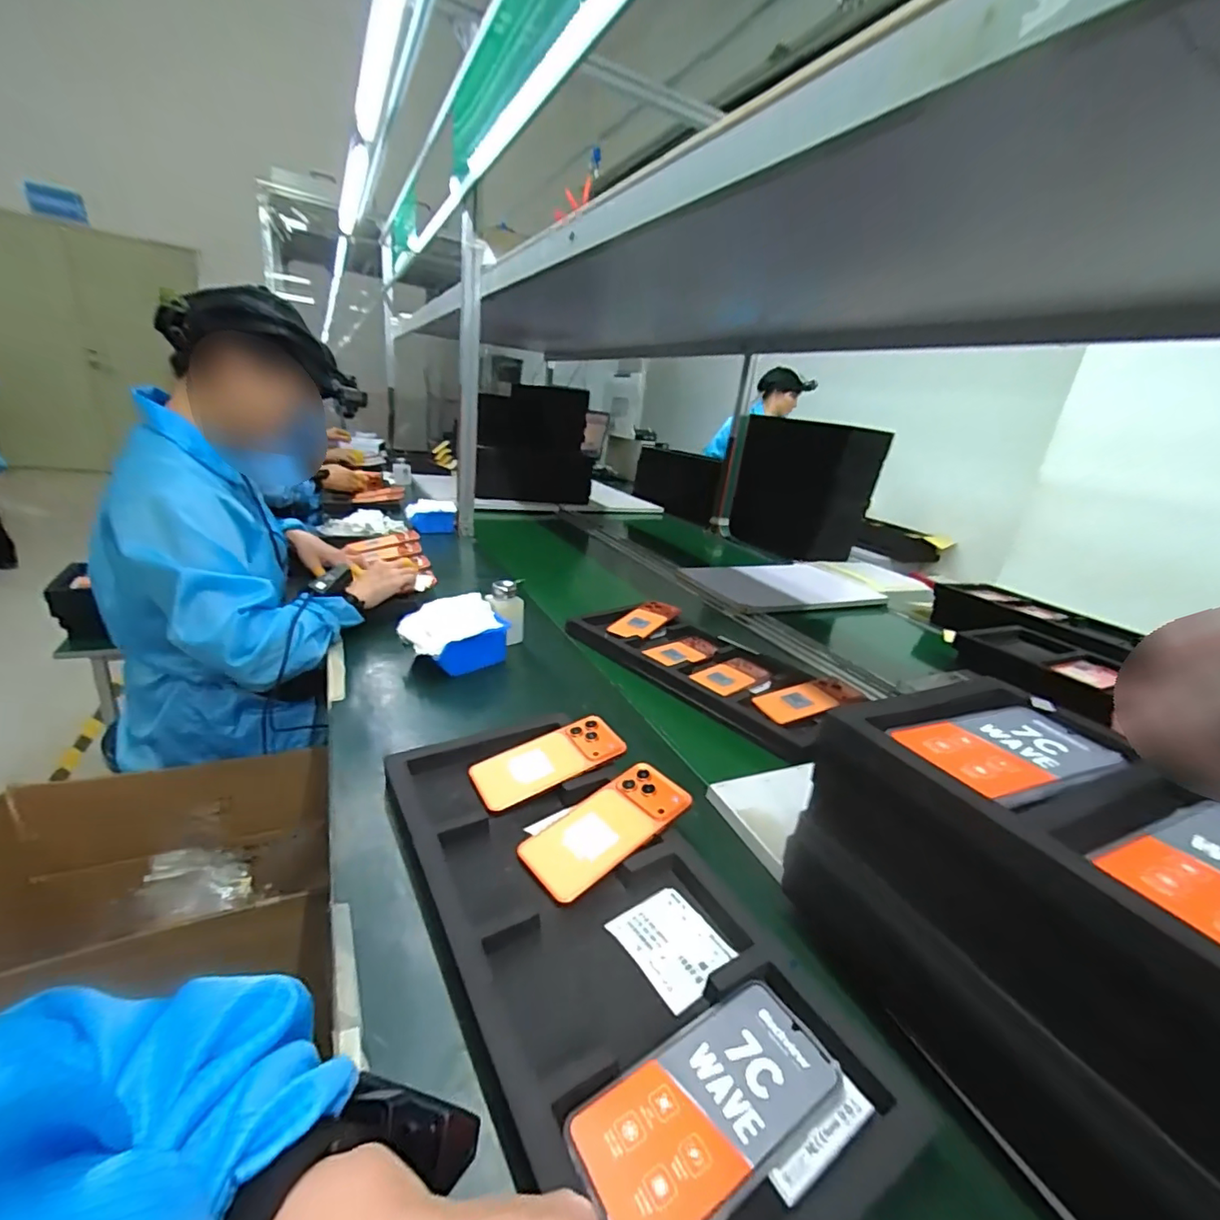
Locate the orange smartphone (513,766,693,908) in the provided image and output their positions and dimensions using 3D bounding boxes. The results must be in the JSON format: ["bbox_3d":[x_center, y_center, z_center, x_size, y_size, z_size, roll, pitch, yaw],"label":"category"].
[{"bbox_3d":[-0.002,0.205,0.517,0.164,0.012,0.080,-24,36,-33],"label":"orange smartphone"}]

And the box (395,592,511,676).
[{"bbox_3d":[-0.242,0.033,0.840,0.139,0.078,0.113,-11,28,-40],"label":"box"}]

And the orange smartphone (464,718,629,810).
[{"bbox_3d":[-0.067,0.168,0.603,0.167,0.011,0.080,-18,30,-23],"label":"orange smartphone"}]

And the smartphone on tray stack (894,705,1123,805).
[{"bbox_3d":[0.290,0.100,0.389,0.160,0.008,0.083,-2,23,-24],"label":"smartphone on tray stack"}]

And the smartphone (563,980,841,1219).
[{"bbox_3d":[0.060,0.295,0.325,0.162,0.011,0.077,-7,25,-35],"label":"smartphone"}]

